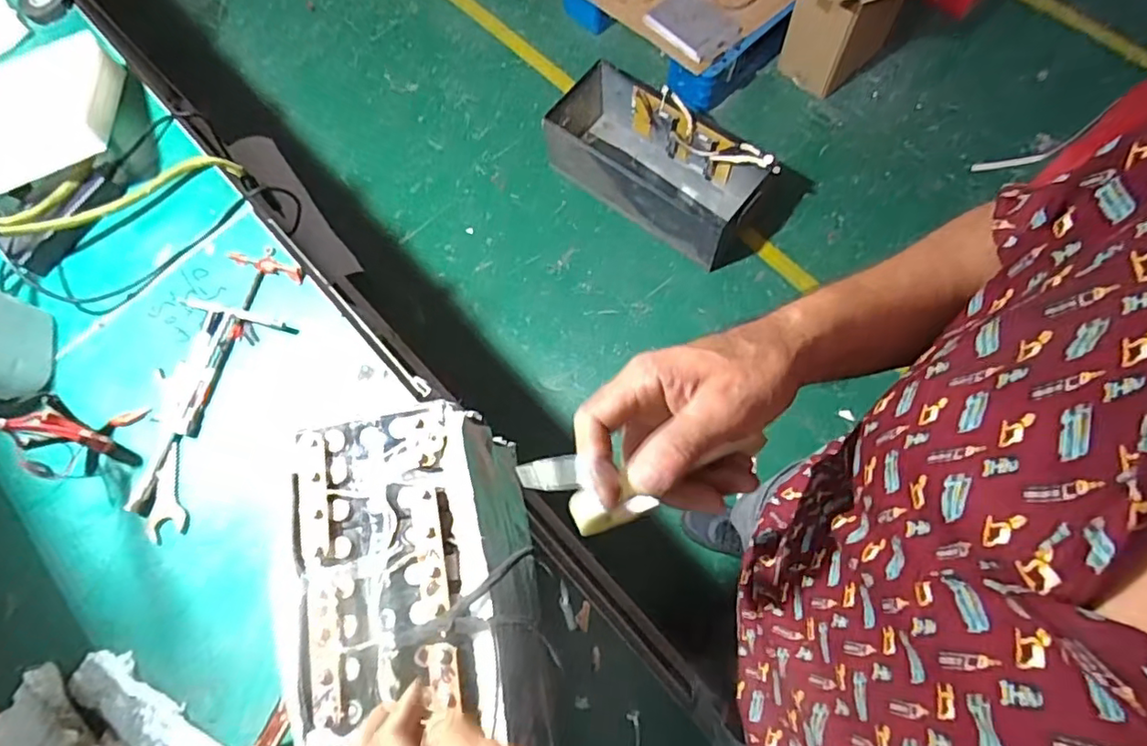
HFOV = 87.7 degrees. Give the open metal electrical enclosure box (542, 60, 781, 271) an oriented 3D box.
[{"bbox_3d":[0.216,-0.577,1.645,0.599,0.241,0.313,31,75,13],"label":"open metal electrical enclosure box"}]

